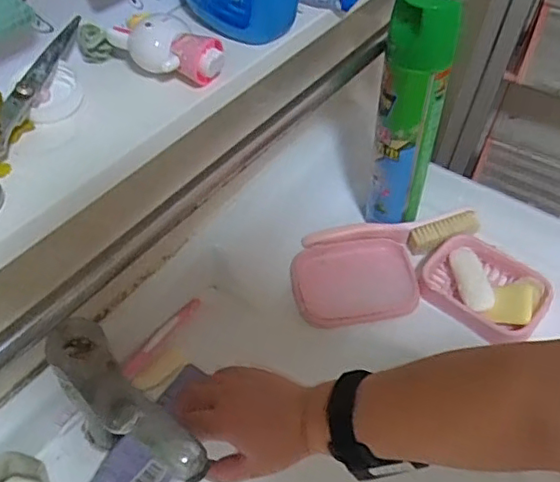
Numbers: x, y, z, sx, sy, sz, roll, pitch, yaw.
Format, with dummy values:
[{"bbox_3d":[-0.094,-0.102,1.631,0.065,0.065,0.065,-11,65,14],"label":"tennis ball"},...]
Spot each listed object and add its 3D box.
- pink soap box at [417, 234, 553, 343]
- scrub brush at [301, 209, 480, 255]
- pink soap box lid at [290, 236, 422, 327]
[{"bbox_3d":[0.214,0.049,0.617,0.088,0.031,0.124,-37,58,-27],"label":"pink soap box"},{"bbox_3d":[0.125,-0.008,0.658,0.192,0.035,0.035,-3,49,-1],"label":"scrub brush"},{"bbox_3d":[0.081,0.043,0.642,0.134,0.021,0.096,-6,49,-3],"label":"pink soap box lid"}]

